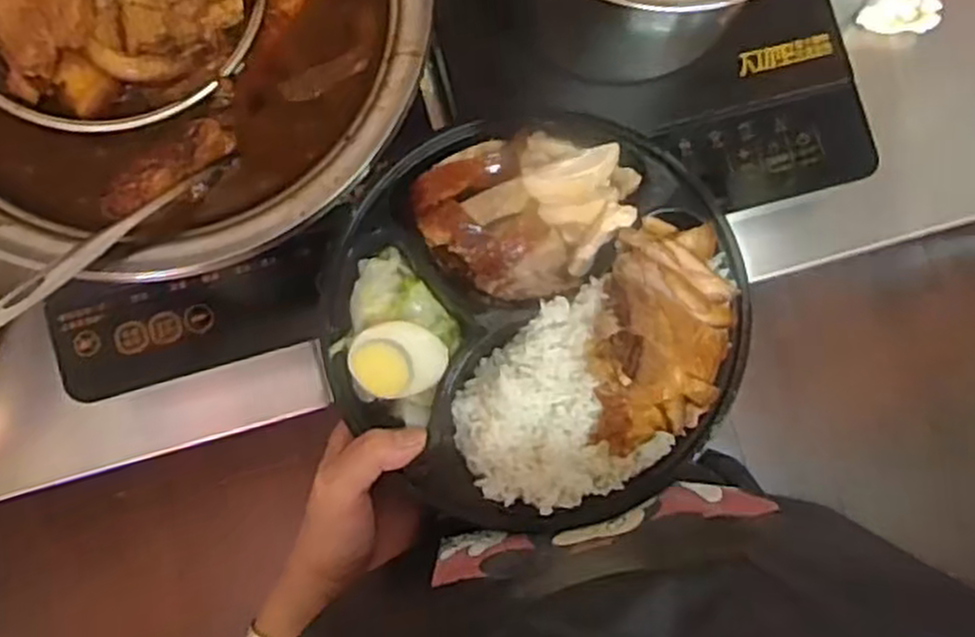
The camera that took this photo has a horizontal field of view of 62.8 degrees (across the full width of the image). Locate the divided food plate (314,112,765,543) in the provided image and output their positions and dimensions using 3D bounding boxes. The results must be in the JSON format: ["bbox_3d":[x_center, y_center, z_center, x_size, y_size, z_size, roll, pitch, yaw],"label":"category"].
[{"bbox_3d":[0.022,-0.002,0.395,0.200,0.050,0.197,0,87,-2],"label":"divided food plate"}]

